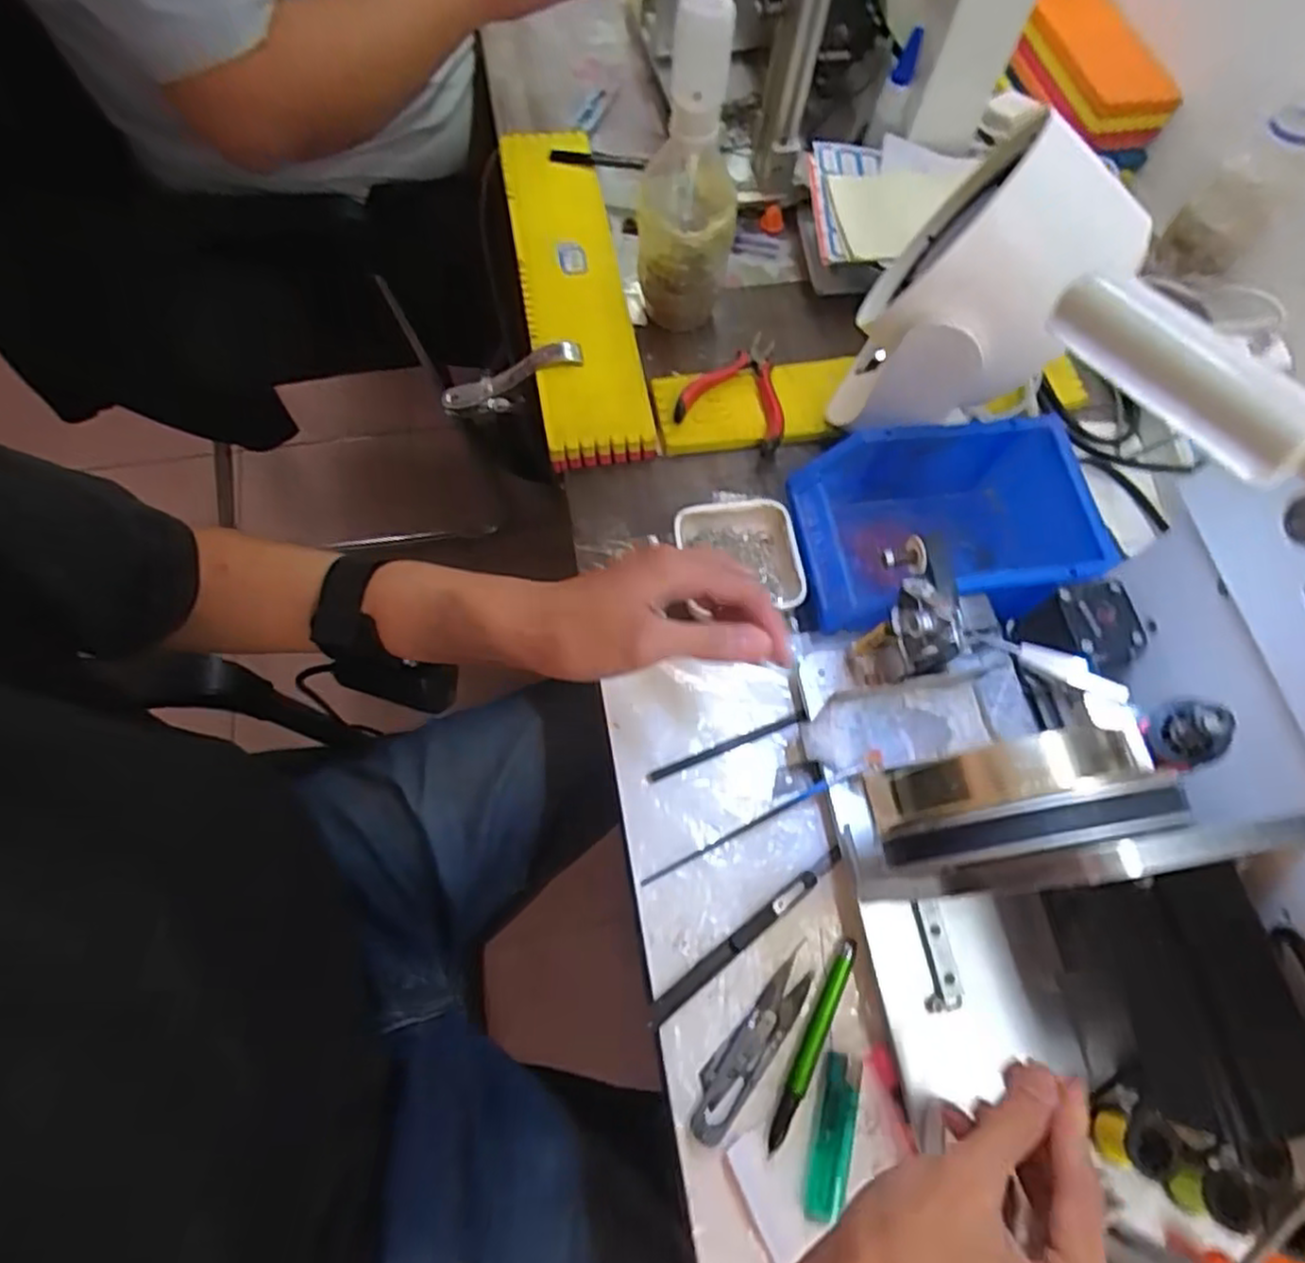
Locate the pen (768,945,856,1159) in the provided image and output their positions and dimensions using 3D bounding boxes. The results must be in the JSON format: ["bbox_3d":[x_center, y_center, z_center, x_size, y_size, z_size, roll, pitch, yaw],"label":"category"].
[{"bbox_3d":[0.091,0.230,0.402,0.010,0.009,0.115,27,69,8],"label":"pen"}]

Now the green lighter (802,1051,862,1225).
[{"bbox_3d":[0.097,0.270,0.386,0.021,0.011,0.075,18,68,4],"label":"green lighter"}]

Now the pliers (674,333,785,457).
[{"bbox_3d":[0.073,-0.189,0.562,0.082,0.026,0.090,24,68,7],"label":"pliers"}]

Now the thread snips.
[{"bbox_3d":[0.055,0.229,0.399,0.025,0.011,0.106,38,70,12],"label":"thread snips"}]

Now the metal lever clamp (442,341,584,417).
[{"bbox_3d":[-0.111,-0.197,0.571,0.119,0.039,0.013,-19,65,16],"label":"metal lever clamp"}]

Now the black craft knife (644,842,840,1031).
[{"bbox_3d":[0.056,0.176,0.422,0.147,0.012,0.011,-35,74,-16],"label":"black craft knife"}]

